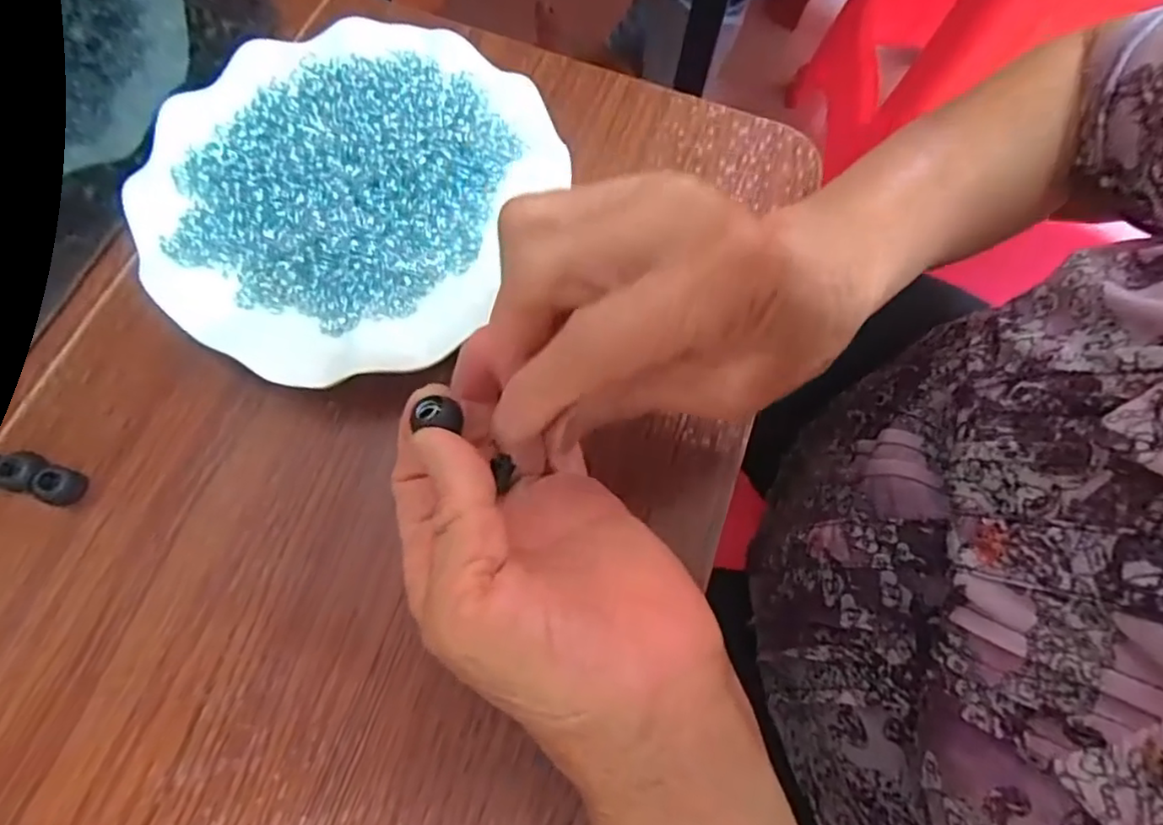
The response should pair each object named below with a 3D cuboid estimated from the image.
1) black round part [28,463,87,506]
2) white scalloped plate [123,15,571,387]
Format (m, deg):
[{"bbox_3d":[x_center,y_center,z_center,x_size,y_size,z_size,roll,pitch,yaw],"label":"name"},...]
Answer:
[{"bbox_3d":[-0.204,0.028,0.245,0.012,0.016,0.014,18,69,3],"label":"black round part"},{"bbox_3d":[-0.109,-0.103,0.287,0.166,0.043,0.179,1,70,-3],"label":"white scalloped plate"}]

